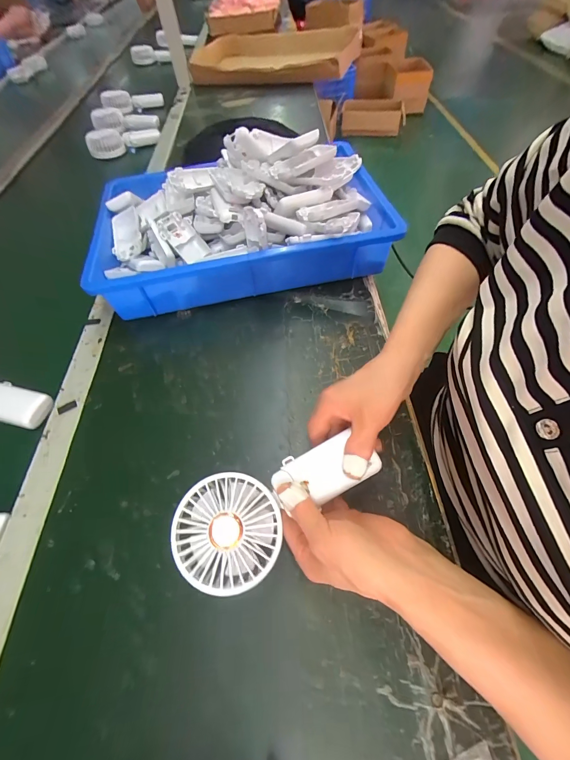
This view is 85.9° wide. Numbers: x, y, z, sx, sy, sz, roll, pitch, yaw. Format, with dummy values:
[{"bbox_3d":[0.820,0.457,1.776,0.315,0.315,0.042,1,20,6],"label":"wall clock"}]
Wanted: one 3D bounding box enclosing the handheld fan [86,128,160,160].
[{"bbox_3d":[-0.440,-0.653,0.834,0.184,0.060,0.045,-30,61,-14],"label":"handheld fan"}]

